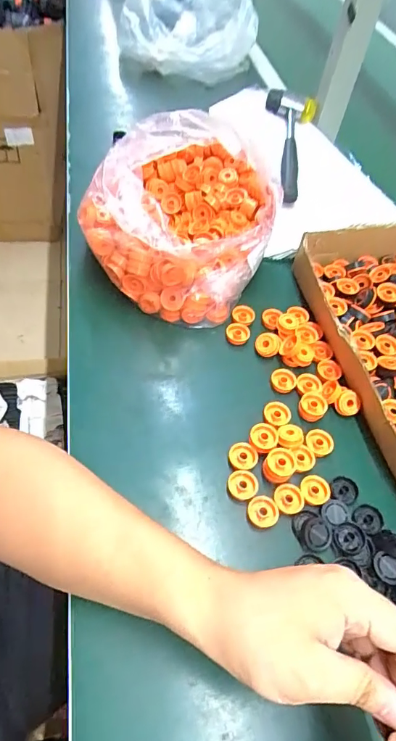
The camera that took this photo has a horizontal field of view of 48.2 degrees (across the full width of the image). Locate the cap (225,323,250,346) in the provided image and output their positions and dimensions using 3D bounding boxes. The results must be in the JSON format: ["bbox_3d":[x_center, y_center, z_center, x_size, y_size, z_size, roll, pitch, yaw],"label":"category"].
[{"bbox_3d":[0.045,-0.041,0.495,0.026,0.013,0.025,4,53,-5],"label":"cap"}]

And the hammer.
[{"bbox_3d":[0.131,-0.343,0.655,0.078,0.042,0.257,13,53,2],"label":"hammer"}]

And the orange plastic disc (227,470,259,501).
[{"bbox_3d":[0.039,0.101,0.389,0.026,0.005,0.025,4,53,-5],"label":"orange plastic disc"}]

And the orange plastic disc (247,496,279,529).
[{"bbox_3d":[0.056,0.120,0.377,0.025,0.006,0.024,4,53,-5],"label":"orange plastic disc"}]

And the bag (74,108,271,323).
[{"bbox_3d":[-0.012,-0.195,0.506,0.193,0.164,0.230,16,54,6],"label":"bag"}]

